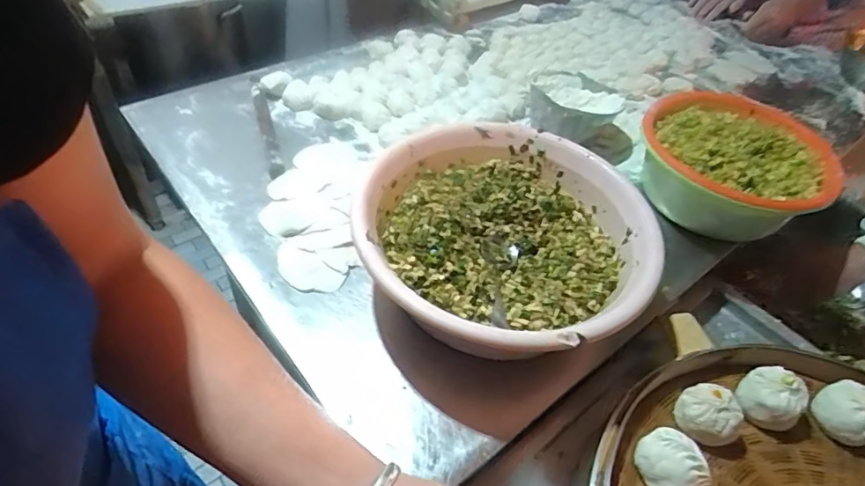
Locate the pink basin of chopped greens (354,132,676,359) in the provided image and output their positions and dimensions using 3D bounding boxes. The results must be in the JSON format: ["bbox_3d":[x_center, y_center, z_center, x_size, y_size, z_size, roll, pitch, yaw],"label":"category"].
[{"bbox_3d":[0.082,0.004,0.633,0.321,0.118,0.340,4,48,-4],"label":"pink basin of chopped greens"}]

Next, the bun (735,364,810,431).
[{"bbox_3d":[0.378,0.171,0.569,0.056,0.048,0.061,4,48,-4],"label":"bun"}]

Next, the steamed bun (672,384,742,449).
[{"bbox_3d":[0.296,0.183,0.552,0.054,0.051,0.060,0,48,-7],"label":"steamed bun"}]

